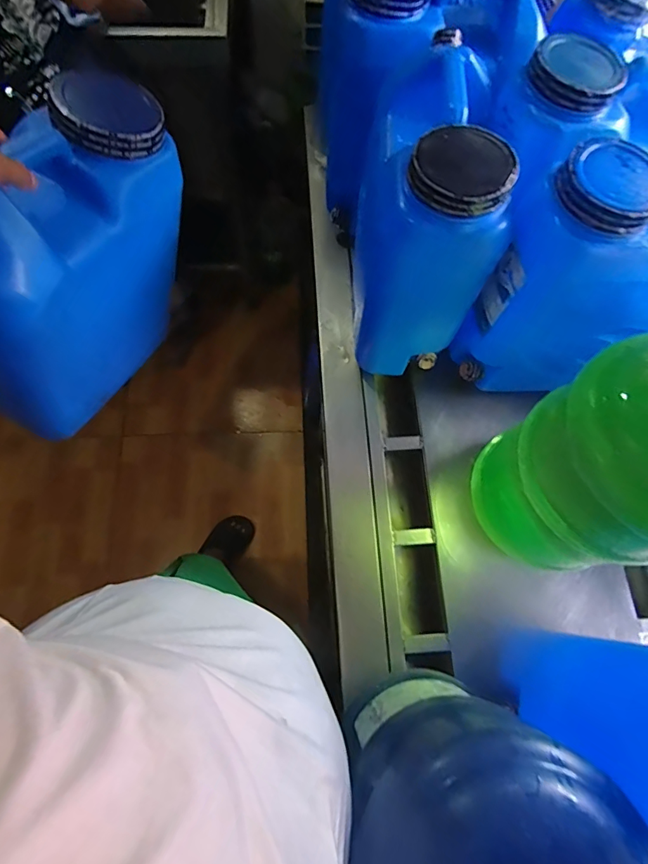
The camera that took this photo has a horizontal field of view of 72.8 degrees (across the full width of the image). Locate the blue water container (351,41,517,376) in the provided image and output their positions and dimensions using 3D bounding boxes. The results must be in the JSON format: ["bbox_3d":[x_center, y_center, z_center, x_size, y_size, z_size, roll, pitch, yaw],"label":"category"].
[{"bbox_3d":[0.146,-0.314,0.704,0.173,0.401,0.281,-1,70,-3],"label":"blue water container"}]

